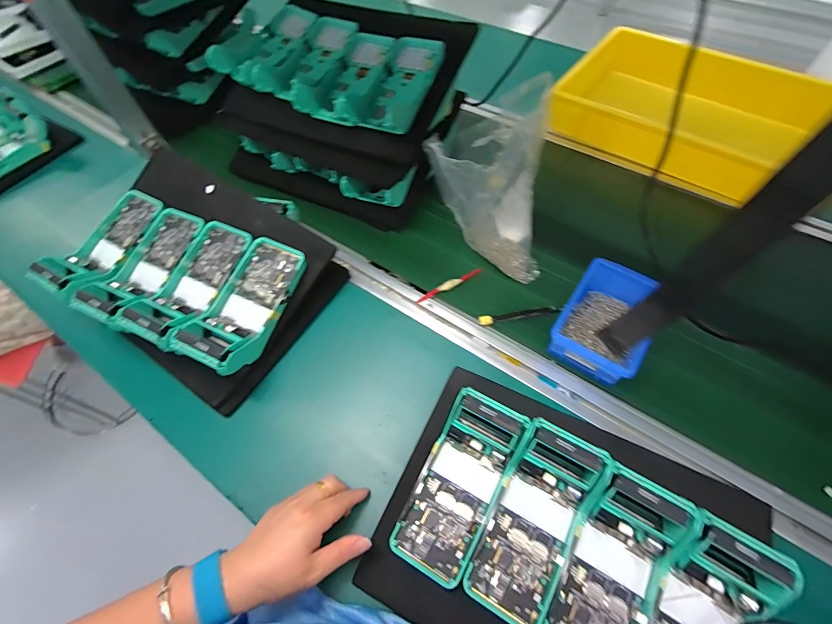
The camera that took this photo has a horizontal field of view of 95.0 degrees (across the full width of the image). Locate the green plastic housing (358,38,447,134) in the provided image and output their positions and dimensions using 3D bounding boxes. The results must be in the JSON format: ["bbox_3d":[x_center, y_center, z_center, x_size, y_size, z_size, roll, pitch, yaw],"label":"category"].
[{"bbox_3d":[-0.023,-0.314,0.538,0.075,0.051,0.171,22,62,14],"label":"green plastic housing"}]

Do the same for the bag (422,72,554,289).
[{"bbox_3d":[0.116,-0.166,0.509,0.169,0.200,0.117,29,64,18],"label":"bag"}]

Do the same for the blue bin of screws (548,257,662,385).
[{"bbox_3d":[0.239,0.010,0.479,0.104,0.052,0.141,28,64,18],"label":"blue bin of screws"}]

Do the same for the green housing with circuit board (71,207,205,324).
[{"bbox_3d":[-0.352,-0.059,0.505,0.083,0.045,0.175,21,62,14],"label":"green housing with circuit board"}]

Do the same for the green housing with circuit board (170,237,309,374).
[{"bbox_3d":[-0.209,-0.009,0.474,0.077,0.048,0.176,21,62,14],"label":"green housing with circuit board"}]

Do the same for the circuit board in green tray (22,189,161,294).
[{"bbox_3d":[-0.428,-0.093,0.529,0.085,0.045,0.172,22,62,15],"label":"circuit board in green tray"}]

